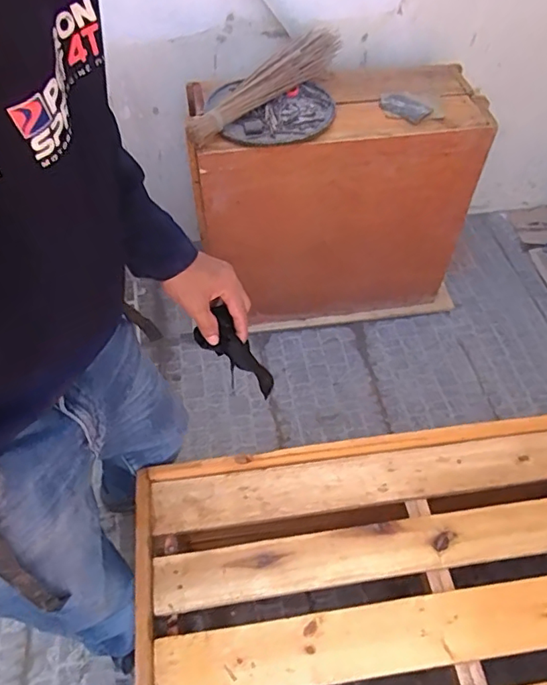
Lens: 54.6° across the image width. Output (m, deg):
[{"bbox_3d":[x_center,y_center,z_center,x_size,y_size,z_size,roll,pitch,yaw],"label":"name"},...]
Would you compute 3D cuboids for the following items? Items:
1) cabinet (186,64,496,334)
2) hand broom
[{"bbox_3d":[0.149,-0.363,1.463,0.698,0.647,0.358,-8,53,-6],"label":"cabinet"},{"bbox_3d":[-0.015,-0.589,1.198,0.076,0.079,0.489,33,59,23],"label":"hand broom"}]

